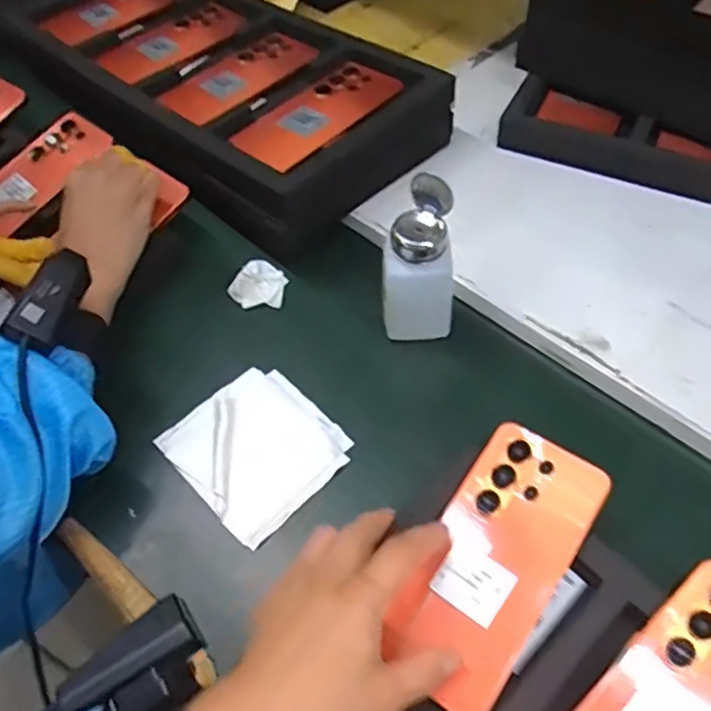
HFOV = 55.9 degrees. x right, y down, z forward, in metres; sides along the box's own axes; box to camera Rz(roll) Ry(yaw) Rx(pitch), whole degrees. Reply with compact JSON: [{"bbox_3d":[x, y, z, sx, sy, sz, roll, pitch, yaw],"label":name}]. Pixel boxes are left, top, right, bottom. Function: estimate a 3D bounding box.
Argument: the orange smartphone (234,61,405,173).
[{"bbox_3d":[-0.036,-0.222,0.606,0.074,0.010,0.162,34,61,24],"label":"orange smartphone"}]

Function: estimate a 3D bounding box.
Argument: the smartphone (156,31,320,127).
[{"bbox_3d":[-0.114,-0.274,0.650,0.078,0.009,0.167,35,61,24],"label":"smartphone"}]

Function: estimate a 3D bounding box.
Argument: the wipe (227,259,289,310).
[{"bbox_3d":[-0.081,-0.062,0.583,0.041,0.019,0.050,30,59,22],"label":"wipe"}]

